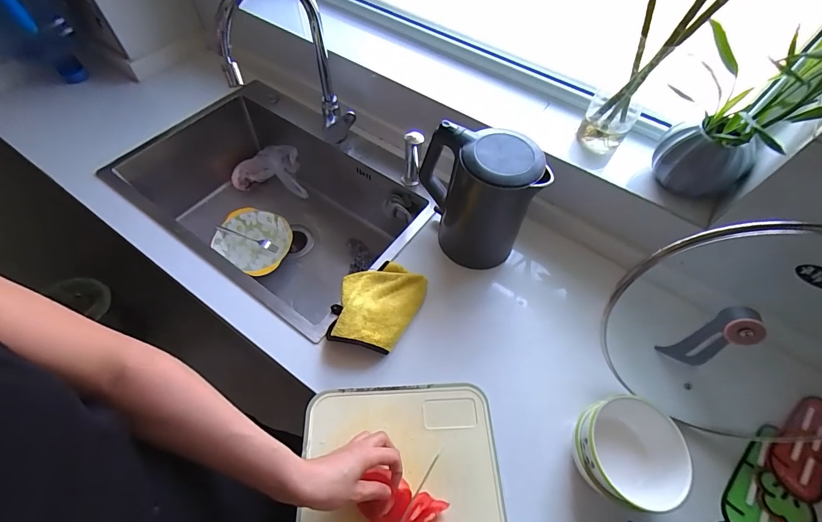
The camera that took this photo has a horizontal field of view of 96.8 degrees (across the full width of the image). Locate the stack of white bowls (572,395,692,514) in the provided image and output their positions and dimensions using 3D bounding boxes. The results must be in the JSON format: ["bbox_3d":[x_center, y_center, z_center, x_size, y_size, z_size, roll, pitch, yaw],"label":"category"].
[{"bbox_3d":[0.292,0.262,0.503,0.138,0.085,0.130,-31,65,-20],"label":"stack of white bowls"}]

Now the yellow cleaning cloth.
[{"bbox_3d":[-0.060,0.071,0.645,0.154,0.046,0.176,14,59,6],"label":"yellow cleaning cloth"}]

